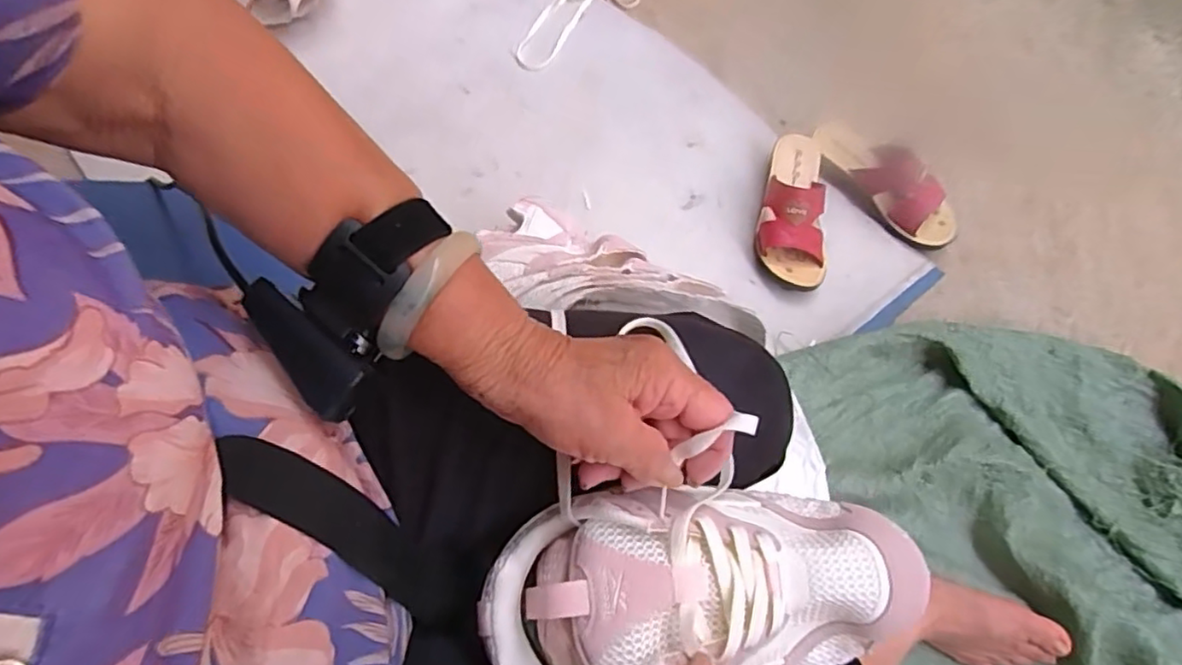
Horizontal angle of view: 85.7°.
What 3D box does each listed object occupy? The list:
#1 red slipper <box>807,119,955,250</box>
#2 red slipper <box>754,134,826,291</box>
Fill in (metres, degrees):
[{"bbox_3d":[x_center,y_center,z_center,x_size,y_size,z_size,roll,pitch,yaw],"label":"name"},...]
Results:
[{"bbox_3d":[0.395,-0.210,0.849,0.076,0.056,0.227,-38,72,-14],"label":"red slipper"},{"bbox_3d":[0.263,-0.170,0.826,0.083,0.070,0.225,5,67,5],"label":"red slipper"}]

